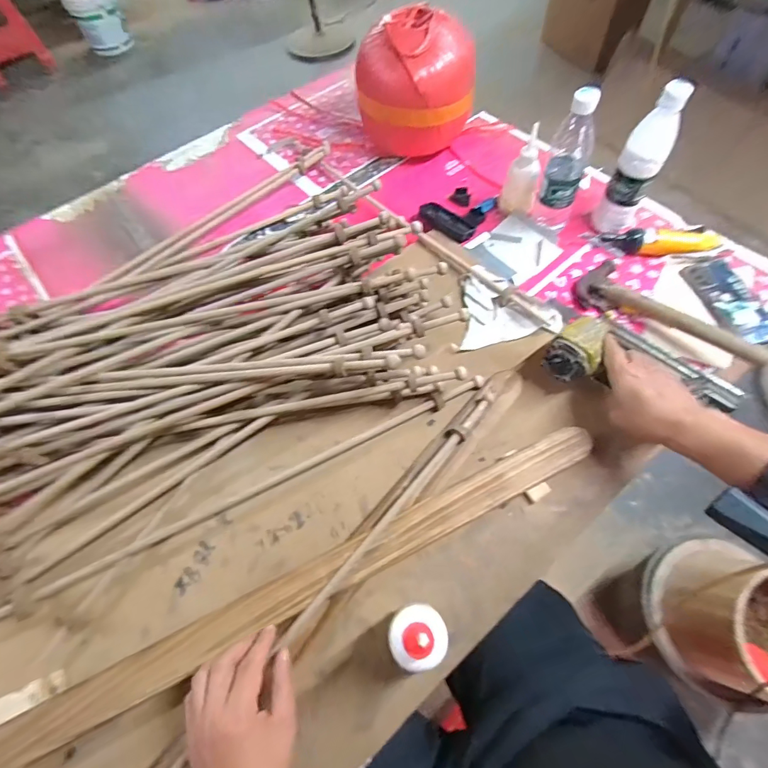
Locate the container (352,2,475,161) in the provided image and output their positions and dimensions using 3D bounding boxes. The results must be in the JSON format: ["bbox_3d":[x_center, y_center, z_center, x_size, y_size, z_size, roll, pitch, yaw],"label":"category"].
[{"bbox_3d":[0.066,-0.563,0.821,0.192,0.218,0.177,-40,66,-17],"label":"container"}]

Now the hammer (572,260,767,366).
[{"bbox_3d":[0.424,-0.102,0.646,0.056,0.071,0.266,-42,67,-18],"label":"hammer"}]

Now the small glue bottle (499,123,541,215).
[{"bbox_3d":[0.244,-0.357,0.748,0.048,0.145,0.057,-10,61,-3],"label":"small glue bottle"}]

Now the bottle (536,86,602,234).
[{"bbox_3d":[0.293,-0.343,0.681,0.060,0.231,0.055,19,64,13],"label":"bottle"}]

